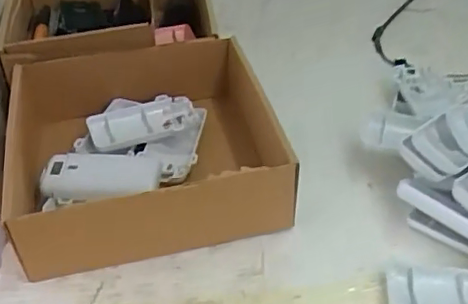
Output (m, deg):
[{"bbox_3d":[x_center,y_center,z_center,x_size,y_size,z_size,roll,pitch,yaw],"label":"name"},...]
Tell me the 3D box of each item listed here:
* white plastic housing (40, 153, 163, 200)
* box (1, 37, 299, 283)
[{"bbox_3d":[-0.110,0.020,0.481,0.095,0.027,0.031,-1,39,-17],"label":"white plastic housing"},{"bbox_3d":[-0.077,-0.004,0.492,0.212,0.075,0.197,-12,41,-8],"label":"box"}]

